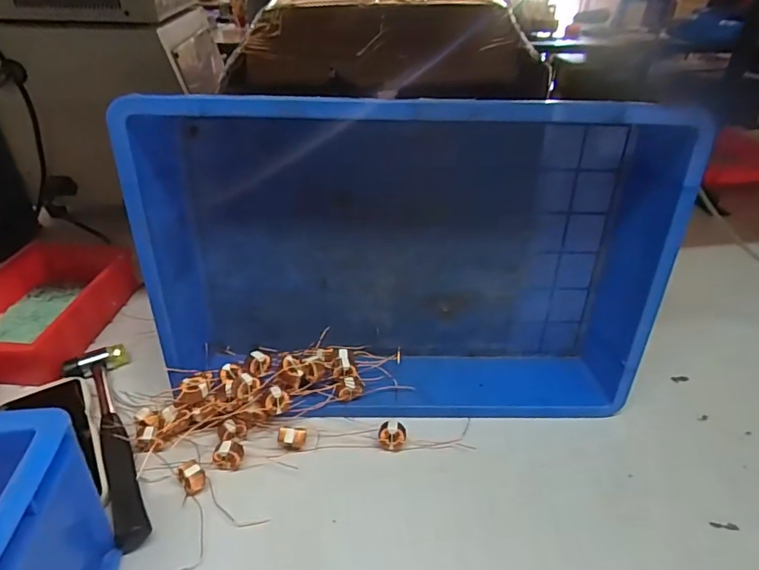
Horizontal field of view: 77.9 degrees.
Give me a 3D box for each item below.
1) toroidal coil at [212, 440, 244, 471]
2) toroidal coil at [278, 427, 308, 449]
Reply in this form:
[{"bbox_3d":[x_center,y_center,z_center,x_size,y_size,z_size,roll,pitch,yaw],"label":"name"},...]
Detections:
[{"bbox_3d":[-0.134,0.148,0.411,0.024,0.016,0.018,7,35,8],"label":"toroidal coil"},{"bbox_3d":[-0.079,0.140,0.427,0.026,0.018,0.016,4,35,4],"label":"toroidal coil"}]

